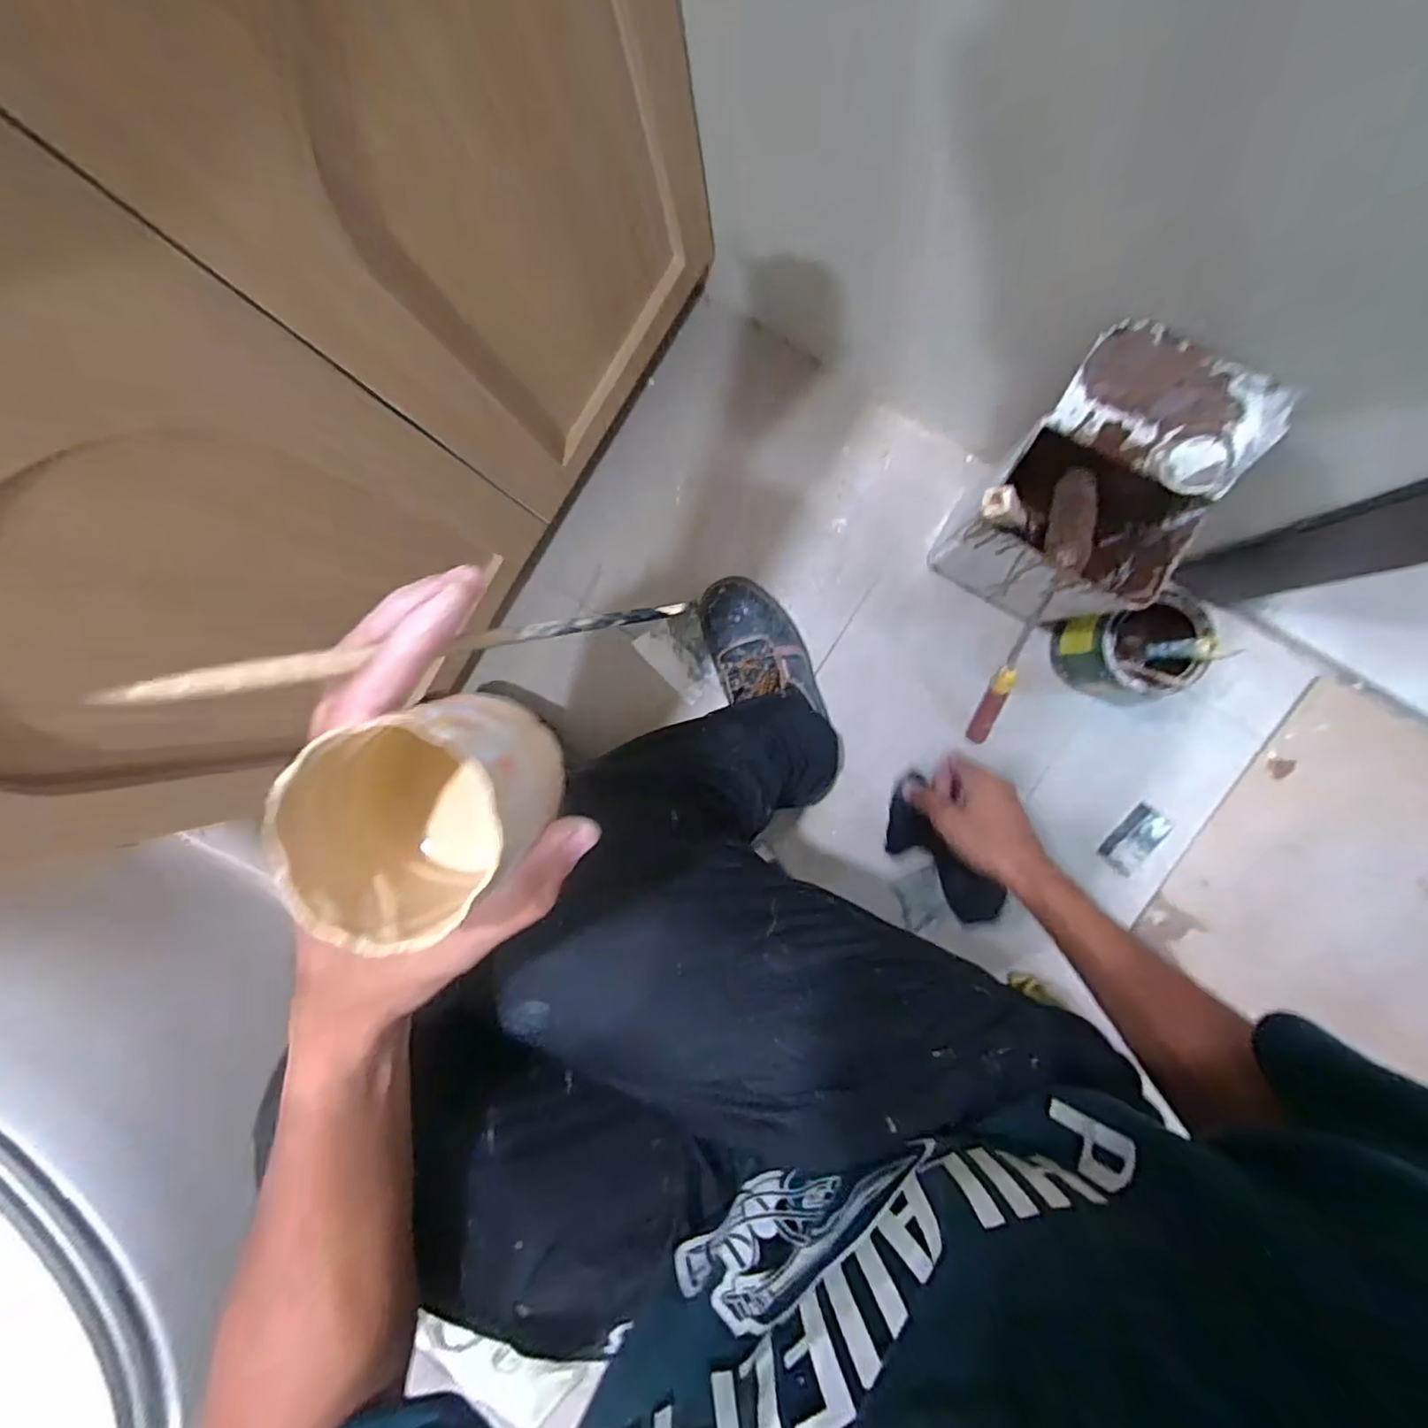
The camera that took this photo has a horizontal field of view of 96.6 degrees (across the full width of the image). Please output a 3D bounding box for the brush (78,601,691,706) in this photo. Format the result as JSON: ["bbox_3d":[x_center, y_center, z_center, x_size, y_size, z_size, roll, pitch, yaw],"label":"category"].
[{"bbox_3d":[-0.087,-0.027,0.231,0.199,0.005,0.008,-16,93,-39],"label":"brush"}]

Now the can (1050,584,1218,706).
[{"bbox_3d":[0.461,-0.075,0.700,0.125,0.148,0.094,-21,92,5],"label":"can"}]

